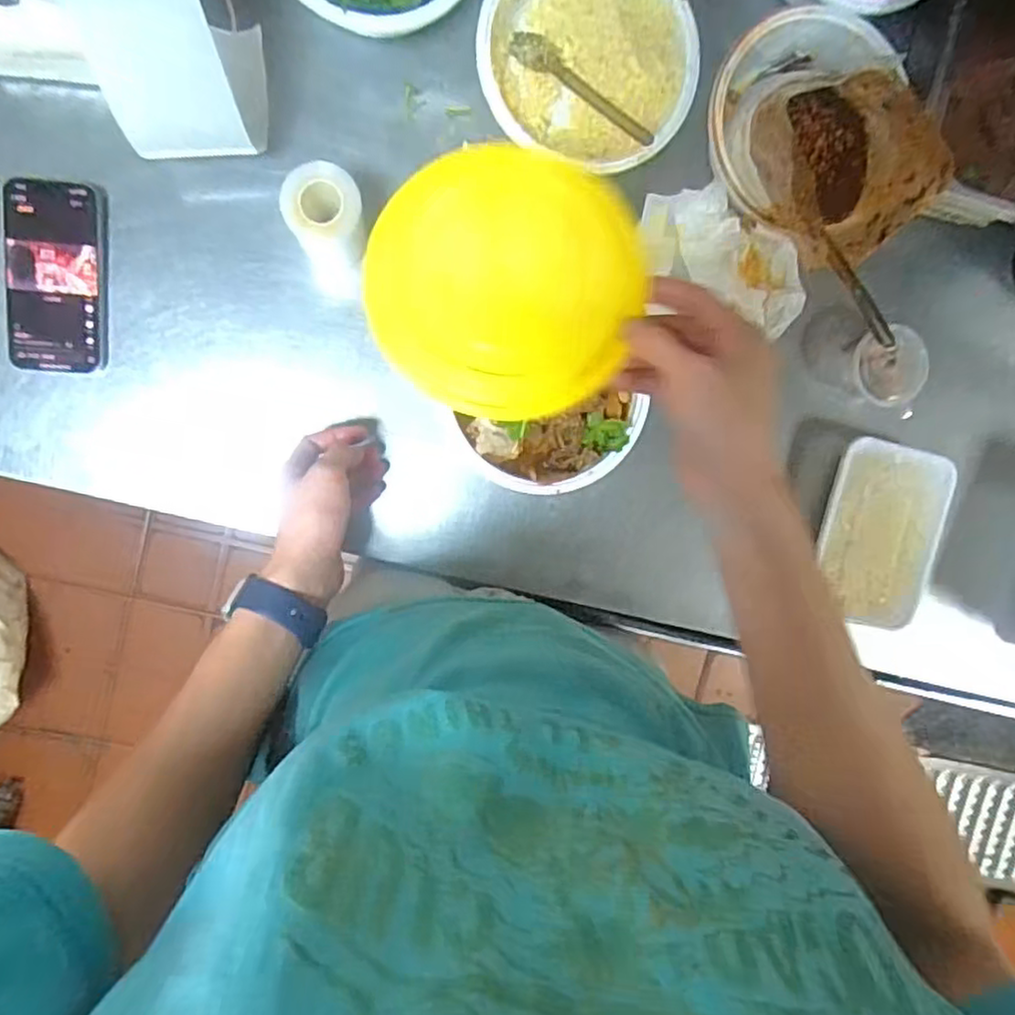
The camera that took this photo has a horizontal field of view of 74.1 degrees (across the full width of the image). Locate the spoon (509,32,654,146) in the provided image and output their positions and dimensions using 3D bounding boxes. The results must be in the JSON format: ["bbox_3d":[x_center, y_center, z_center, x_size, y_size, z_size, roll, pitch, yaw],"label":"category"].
[{"bbox_3d":[0.063,-0.338,0.546,0.143,0.025,0.027,42,90,7],"label":"spoon"}]

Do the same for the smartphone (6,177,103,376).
[{"bbox_3d":[-0.355,-0.179,0.527,0.070,0.011,0.142,4,96,-7],"label":"smartphone"}]

